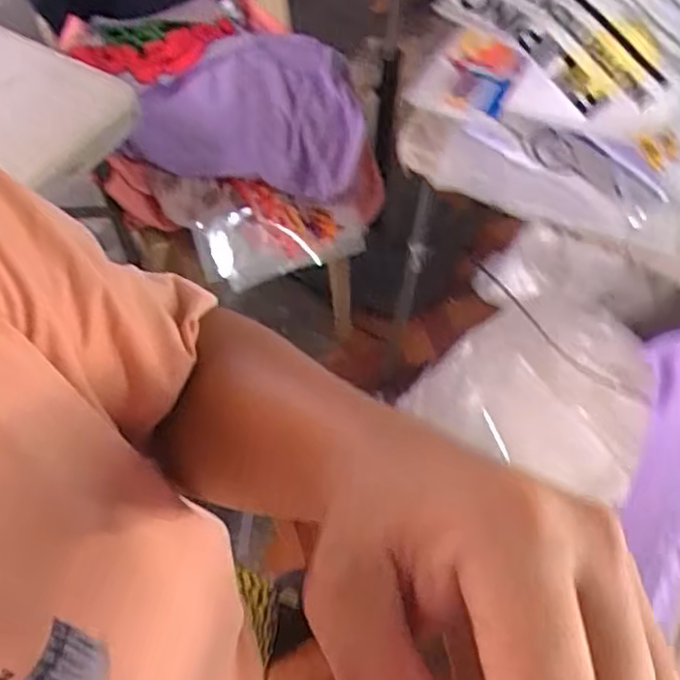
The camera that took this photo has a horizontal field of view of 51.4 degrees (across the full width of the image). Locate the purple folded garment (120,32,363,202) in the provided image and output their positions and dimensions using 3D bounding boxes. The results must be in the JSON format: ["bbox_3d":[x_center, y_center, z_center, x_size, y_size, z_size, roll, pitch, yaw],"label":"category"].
[{"bbox_3d":[-0.153,-0.401,1.244,0.380,0.161,0.274,-3,57,-5],"label":"purple folded garment"}]

